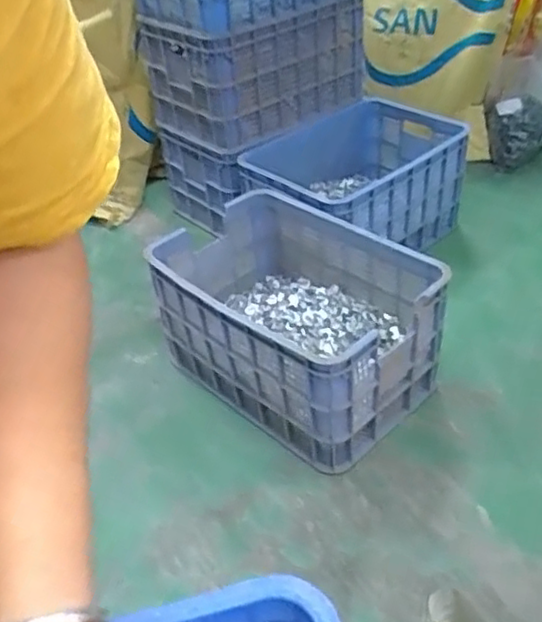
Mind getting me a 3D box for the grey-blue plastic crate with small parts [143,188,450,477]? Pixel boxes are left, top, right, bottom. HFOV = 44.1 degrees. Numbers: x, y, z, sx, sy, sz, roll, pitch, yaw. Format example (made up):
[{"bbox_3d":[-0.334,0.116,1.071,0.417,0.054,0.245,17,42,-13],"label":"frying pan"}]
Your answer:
[{"bbox_3d":[0.029,0.004,1.405,0.380,0.276,0.616,-31,44,-30],"label":"grey-blue plastic crate with small parts"}]

